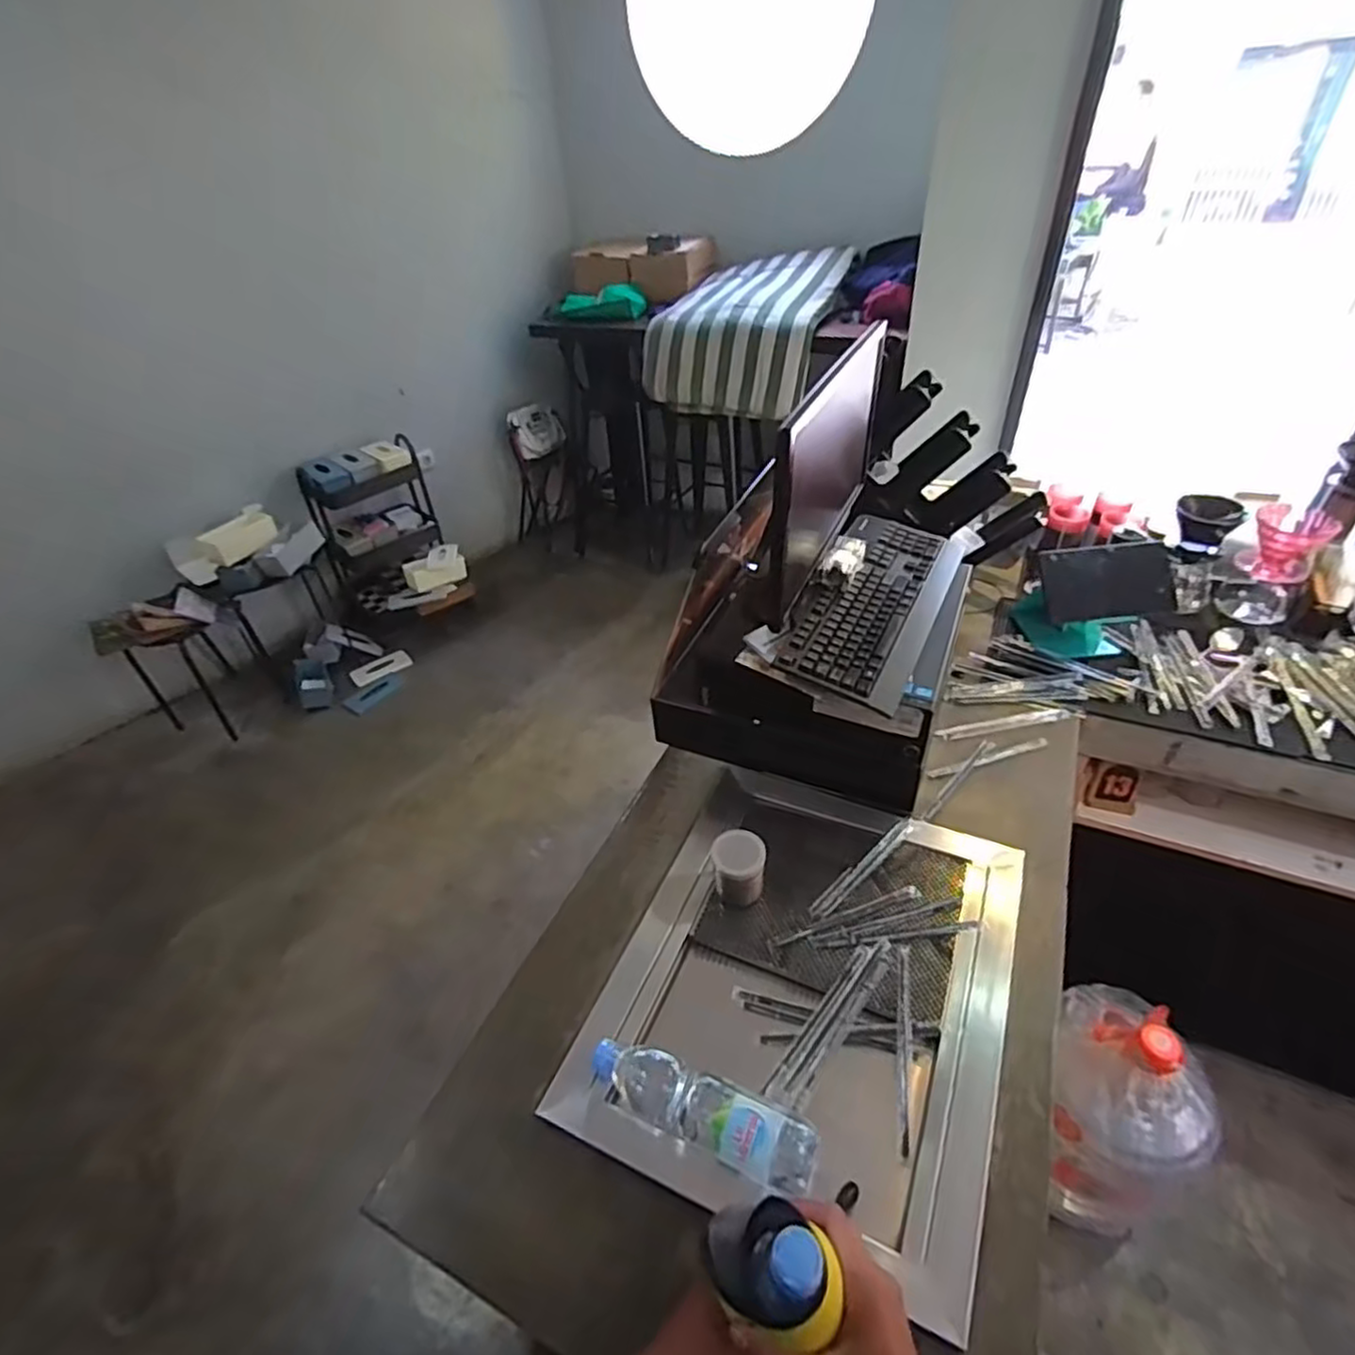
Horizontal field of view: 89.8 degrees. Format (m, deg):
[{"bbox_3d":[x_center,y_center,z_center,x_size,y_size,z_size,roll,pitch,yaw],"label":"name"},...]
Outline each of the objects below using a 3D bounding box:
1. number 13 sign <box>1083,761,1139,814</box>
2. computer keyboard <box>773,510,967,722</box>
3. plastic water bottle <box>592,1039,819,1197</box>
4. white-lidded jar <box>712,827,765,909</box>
[{"bbox_3d":[0.825,0.205,1.286,0.081,0.099,0.043,12,43,20],"label":"number 13 sign"},{"bbox_3d":[0.299,-0.120,1.027,0.181,0.036,0.456,17,44,24],"label":"computer keyboard"},{"bbox_3d":[0.021,0.441,0.701,0.242,0.055,0.071,13,43,21],"label":"plastic water bottle"},{"bbox_3d":[0.082,0.248,0.885,0.064,0.085,0.061,-3,40,3],"label":"white-lidded jar"}]

